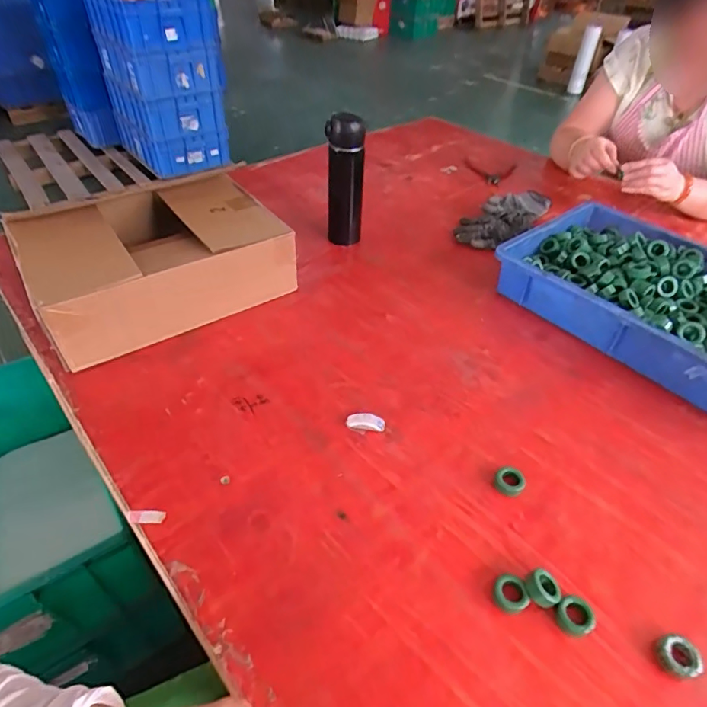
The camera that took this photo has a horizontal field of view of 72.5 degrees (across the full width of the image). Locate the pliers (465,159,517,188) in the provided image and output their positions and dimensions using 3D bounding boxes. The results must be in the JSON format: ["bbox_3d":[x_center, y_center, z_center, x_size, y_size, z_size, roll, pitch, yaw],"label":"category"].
[{"bbox_3d":[0.322,-0.441,1.161,0.123,0.013,0.123,16,44,14],"label":"pliers"}]

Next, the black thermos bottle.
[{"bbox_3d":[-0.014,-0.307,0.854,0.057,0.214,0.054,11,43,10],"label":"black thermos bottle"}]

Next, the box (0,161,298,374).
[{"bbox_3d":[-0.294,-0.151,0.730,0.346,0.138,0.262,-24,49,-26],"label":"box"}]

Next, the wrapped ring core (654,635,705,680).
[{"bbox_3d":[0.272,0.254,0.403,0.031,0.015,0.029,0,43,-3],"label":"wrapped ring core"}]

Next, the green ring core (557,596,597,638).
[{"bbox_3d":[0.194,0.230,0.422,0.030,0.014,0.028,1,42,-1],"label":"green ring core"}]

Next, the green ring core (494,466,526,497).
[{"bbox_3d":[0.169,0.139,0.522,0.031,0.013,0.033,1,42,-1],"label":"green ring core"}]

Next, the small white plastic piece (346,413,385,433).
[{"bbox_3d":[0.015,0.082,0.575,0.045,0.012,0.017,6,43,4],"label":"small white plastic piece"}]

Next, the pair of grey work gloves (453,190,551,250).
[{"bbox_3d":[0.306,-0.274,0.967,0.109,0.037,0.257,30,49,27],"label":"pair of grey work gloves"}]

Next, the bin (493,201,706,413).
[{"bbox_3d":[0.468,-0.081,0.725,0.303,0.080,0.435,-30,51,-30],"label":"bin"}]

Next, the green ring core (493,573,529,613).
[{"bbox_3d":[0.141,0.217,0.434,0.029,0.012,0.031,1,42,-1],"label":"green ring core"}]

